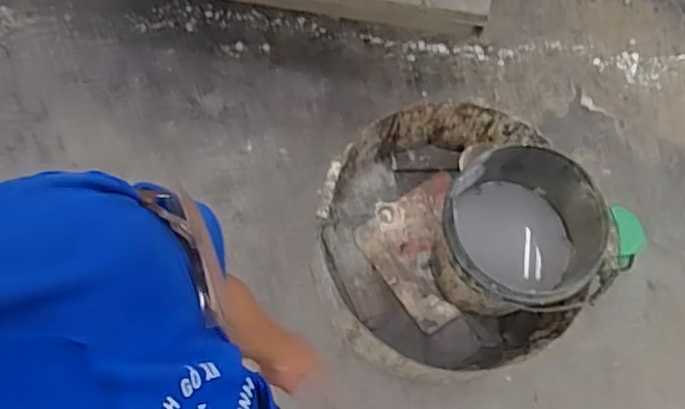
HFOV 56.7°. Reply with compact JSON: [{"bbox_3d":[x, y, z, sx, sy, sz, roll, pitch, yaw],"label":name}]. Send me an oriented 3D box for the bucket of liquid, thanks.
[{"bbox_3d":[0.355,0.072,1.347,0.296,0.292,0.303,1,71,-3],"label":"bucket of liquid"}]

